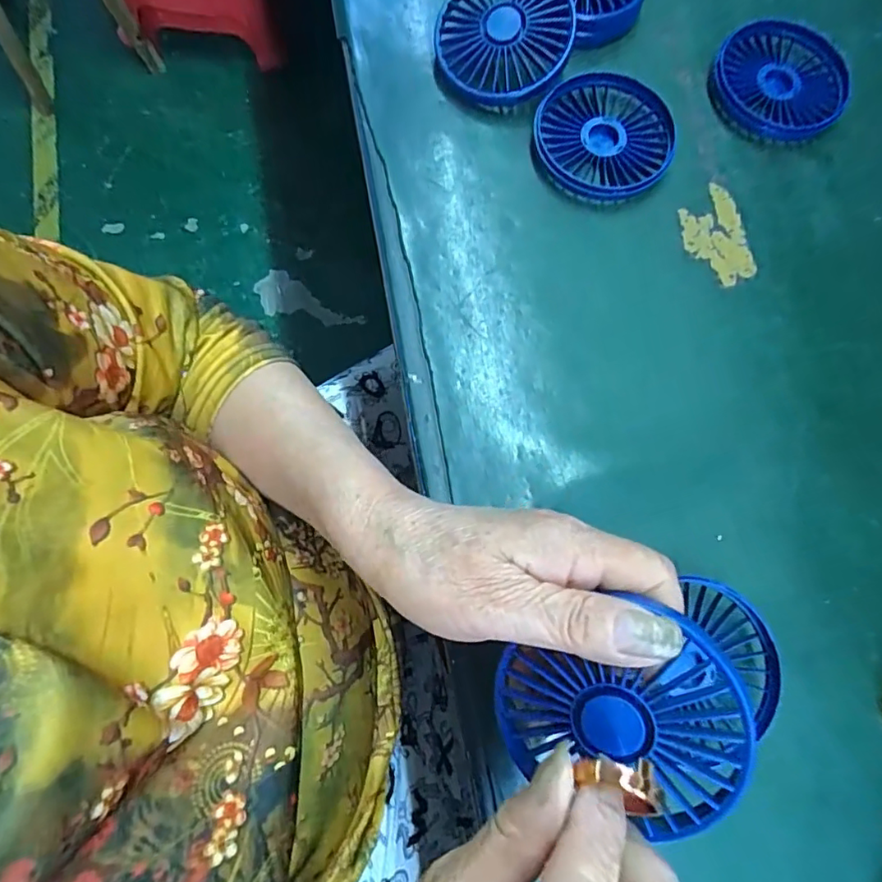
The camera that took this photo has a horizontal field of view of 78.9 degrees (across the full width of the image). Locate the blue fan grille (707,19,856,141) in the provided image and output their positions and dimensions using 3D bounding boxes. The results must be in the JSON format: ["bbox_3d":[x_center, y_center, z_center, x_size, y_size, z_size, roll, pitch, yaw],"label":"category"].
[{"bbox_3d":[0.234,-0.248,0.367,0.088,0.013,0.086,0,76,-1],"label":"blue fan grille"}]

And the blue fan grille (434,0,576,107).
[{"bbox_3d":[0.040,-0.268,0.352,0.088,0.018,0.088,8,92,14],"label":"blue fan grille"}]

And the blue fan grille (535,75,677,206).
[{"bbox_3d":[0.106,-0.199,0.350,0.087,0.015,0.088,0,76,-1],"label":"blue fan grille"}]

